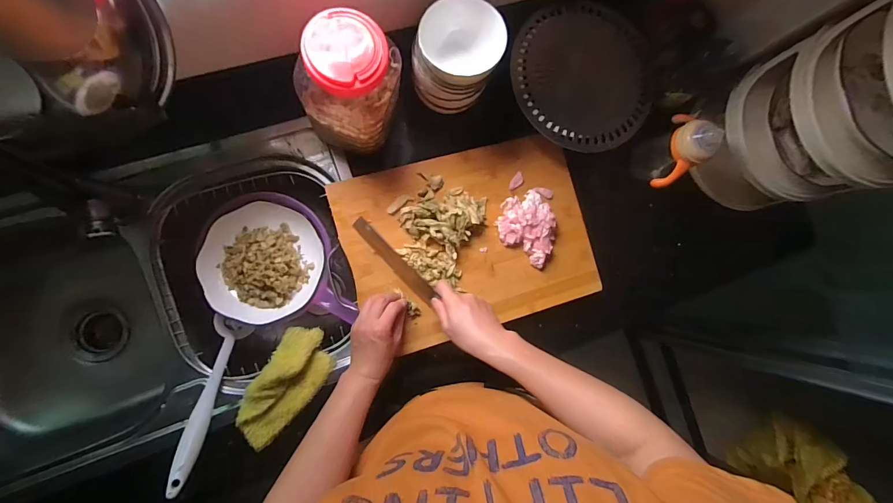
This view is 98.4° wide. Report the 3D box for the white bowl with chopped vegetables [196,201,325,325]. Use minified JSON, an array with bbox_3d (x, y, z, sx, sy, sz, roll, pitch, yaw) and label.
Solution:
[{"bbox_3d":[-0.293,0.016,0.613,0.175,0.046,0.182,0,87,-9],"label":"white bowl with chopped vegetables"}]

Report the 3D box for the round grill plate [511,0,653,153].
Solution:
[{"bbox_3d":[0.222,-0.280,0.620,0.223,0.015,0.232,0,87,-9],"label":"round grill plate"}]

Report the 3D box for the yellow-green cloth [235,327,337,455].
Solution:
[{"bbox_3d":[-0.240,0.204,0.579,0.088,0.059,0.172,30,83,-7],"label":"yellow-green cloth"}]

